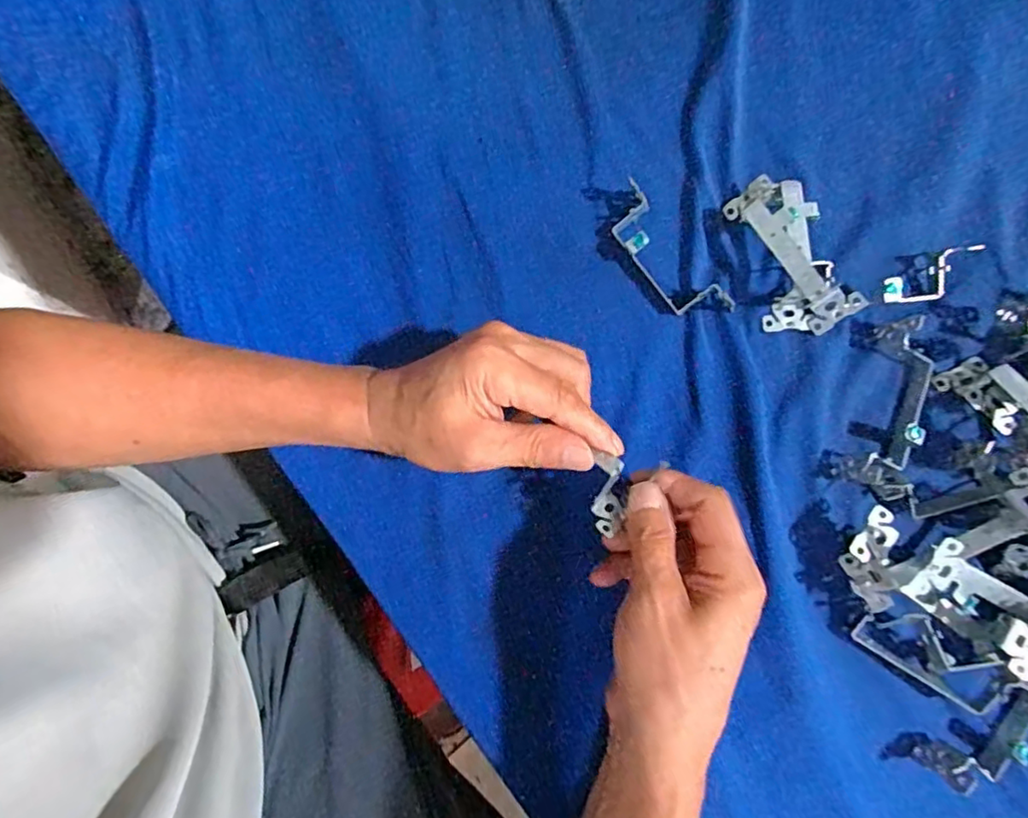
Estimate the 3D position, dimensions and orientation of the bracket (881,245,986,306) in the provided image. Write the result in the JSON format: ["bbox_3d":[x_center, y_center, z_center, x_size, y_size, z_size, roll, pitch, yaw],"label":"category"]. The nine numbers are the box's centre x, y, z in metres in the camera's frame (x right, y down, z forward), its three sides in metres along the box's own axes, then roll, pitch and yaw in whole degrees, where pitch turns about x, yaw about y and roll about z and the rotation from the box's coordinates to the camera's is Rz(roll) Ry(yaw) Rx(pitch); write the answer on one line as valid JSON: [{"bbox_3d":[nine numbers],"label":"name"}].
[{"bbox_3d":[0.261,-0.081,0.367,0.070,0.017,0.023,-25,81,-4],"label":"bracket"}]

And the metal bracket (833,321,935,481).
[{"bbox_3d":[0.230,-0.004,0.356,0.035,0.021,0.104,24,81,6],"label":"metal bracket"}]

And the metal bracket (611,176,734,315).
[{"bbox_3d":[0.098,-0.098,0.381,0.035,0.012,0.105,-37,82,-6],"label":"metal bracket"}]

